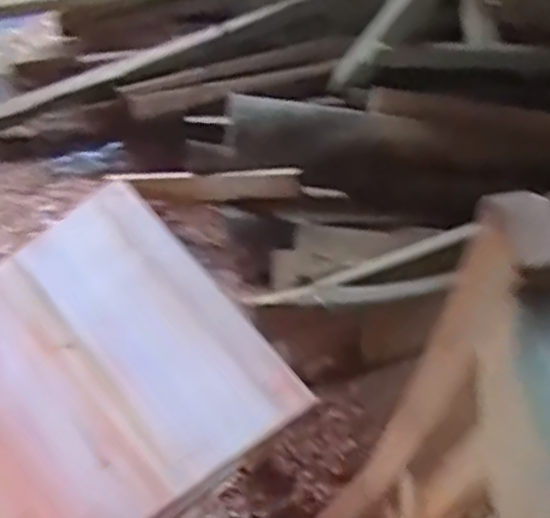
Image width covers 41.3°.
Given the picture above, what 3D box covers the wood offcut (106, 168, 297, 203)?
[{"bbox_3d":[-0.145,-0.151,1.521,0.394,0.067,0.024,0,25,13],"label":"wood offcut"}]

